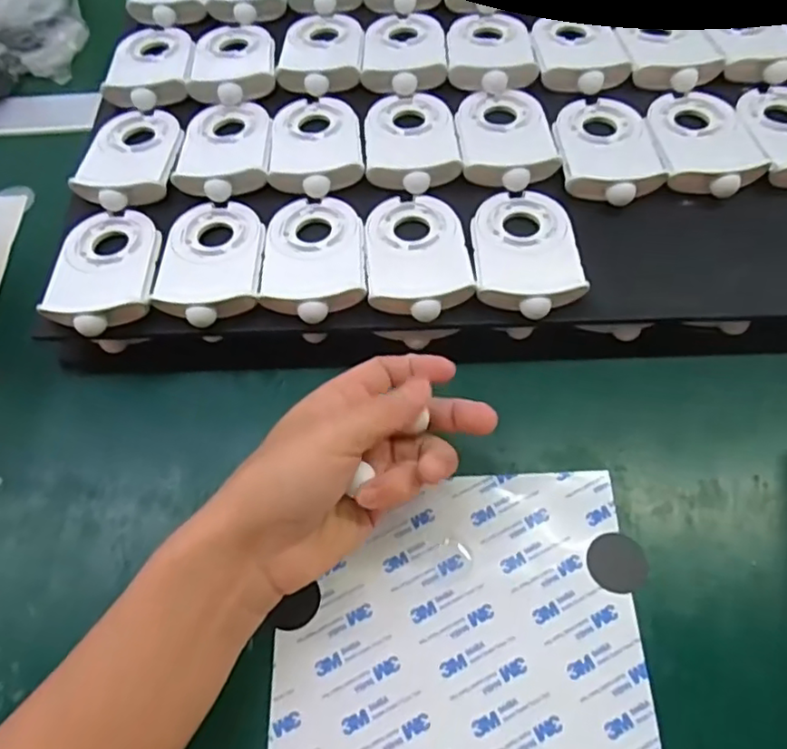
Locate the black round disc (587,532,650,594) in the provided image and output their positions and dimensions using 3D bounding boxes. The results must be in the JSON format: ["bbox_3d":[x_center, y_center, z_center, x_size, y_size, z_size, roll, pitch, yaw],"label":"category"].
[{"bbox_3d":[0.112,0.093,0.308,0.029,0.004,0.028,-1,63,3],"label":"black round disc"}]

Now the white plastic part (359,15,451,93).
[{"bbox_3d":[0.008,-0.233,0.436,0.057,0.008,0.082,-1,63,3],"label":"white plastic part"}]

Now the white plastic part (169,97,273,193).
[{"bbox_3d":[-0.109,-0.153,0.403,0.059,0.012,0.085,-1,63,3],"label":"white plastic part"}]

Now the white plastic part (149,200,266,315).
[{"bbox_3d":[-0.106,-0.073,0.360,0.059,0.009,0.083,-3,63,2],"label":"white plastic part"}]

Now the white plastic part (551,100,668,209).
[{"bbox_3d":[0.132,-0.142,0.383,0.059,0.013,0.089,-2,63,2],"label":"white plastic part"}]

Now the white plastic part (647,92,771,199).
[{"bbox_3d":[0.192,-0.146,0.386,0.057,0.017,0.092,-2,63,2],"label":"white plastic part"}]

